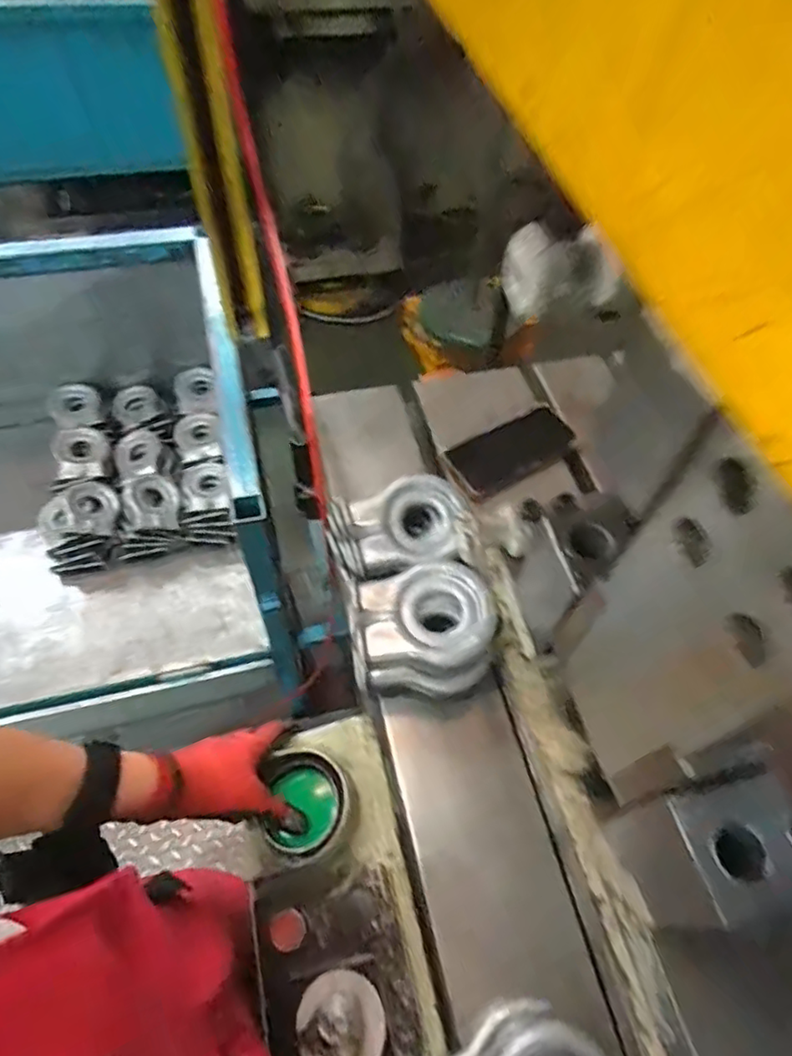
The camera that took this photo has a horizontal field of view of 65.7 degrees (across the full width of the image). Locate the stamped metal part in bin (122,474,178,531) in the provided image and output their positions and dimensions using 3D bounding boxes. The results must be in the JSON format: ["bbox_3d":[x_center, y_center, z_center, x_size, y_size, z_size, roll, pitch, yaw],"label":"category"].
[{"bbox_3d":[-0.454,-0.047,1.140,0.095,0.038,0.116,-11,58,-11],"label":"stamped metal part in bin"}]

